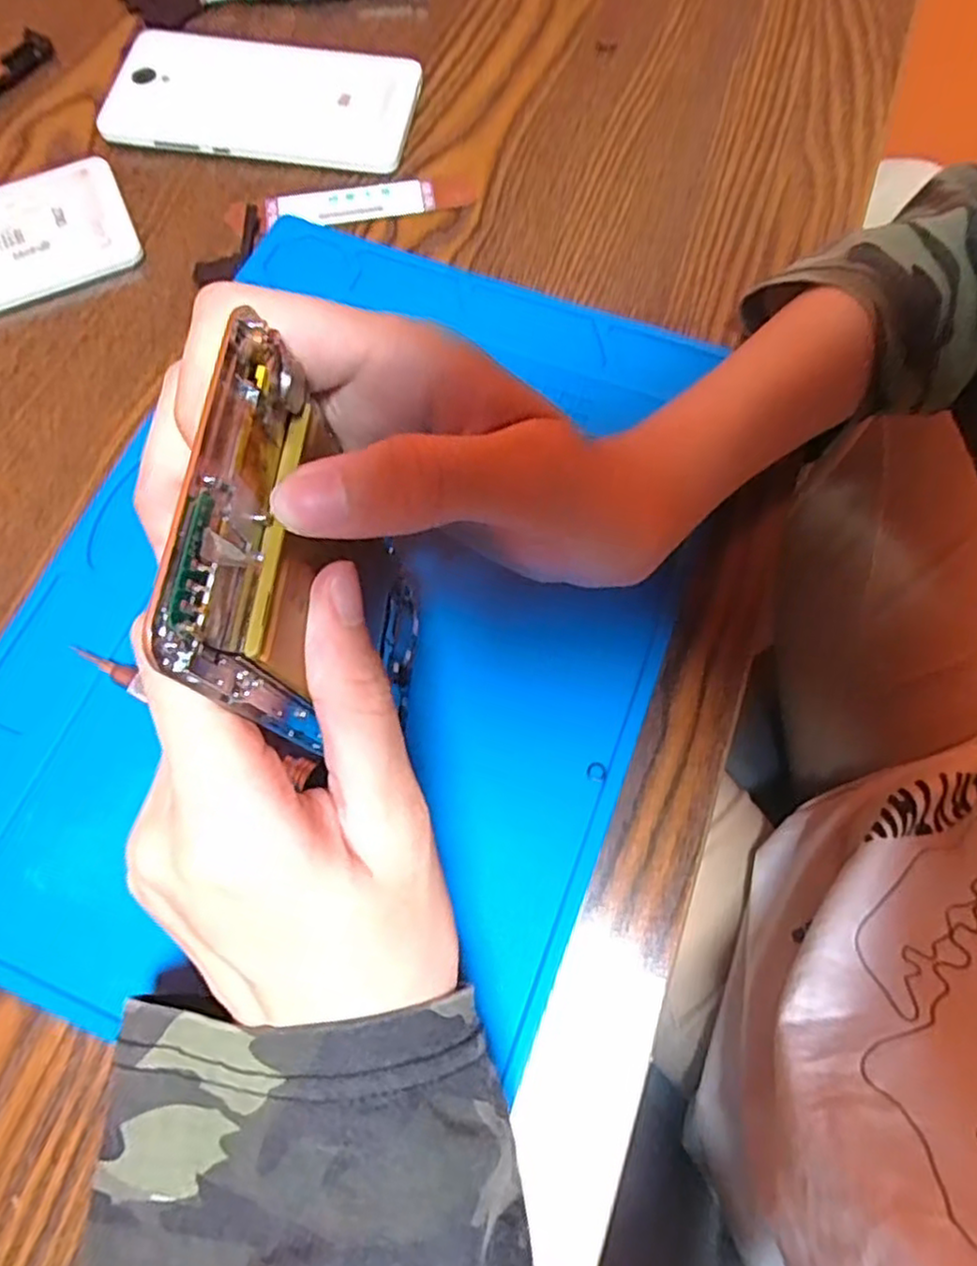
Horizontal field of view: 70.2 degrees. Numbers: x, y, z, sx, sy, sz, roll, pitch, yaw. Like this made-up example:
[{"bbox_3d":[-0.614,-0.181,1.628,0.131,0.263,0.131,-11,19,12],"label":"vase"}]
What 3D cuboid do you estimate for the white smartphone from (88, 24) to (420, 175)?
[{"bbox_3d":[-0.115,-0.273,0.353,0.154,0.012,0.072,8,71,3],"label":"white smartphone"}]

